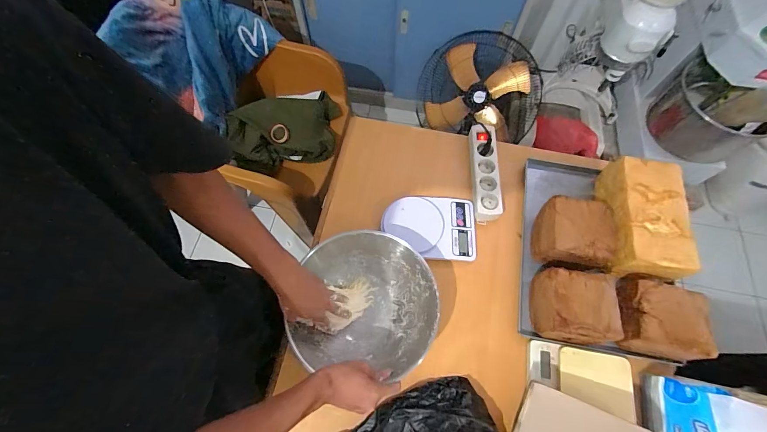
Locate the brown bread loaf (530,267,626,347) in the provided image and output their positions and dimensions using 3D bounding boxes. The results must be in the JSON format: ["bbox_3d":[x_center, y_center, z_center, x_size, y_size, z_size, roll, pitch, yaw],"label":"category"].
[{"bbox_3d":[0.332,0.158,0.598,0.132,0.085,0.114,9,68,4],"label":"brown bread loaf"}]

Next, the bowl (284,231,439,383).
[{"bbox_3d":[-0.028,0.160,0.621,0.241,0.106,0.230,11,68,5],"label":"bowl"}]

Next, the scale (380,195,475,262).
[{"bbox_3d":[0.097,0.024,0.723,0.199,0.038,0.139,4,67,2],"label":"scale"}]

